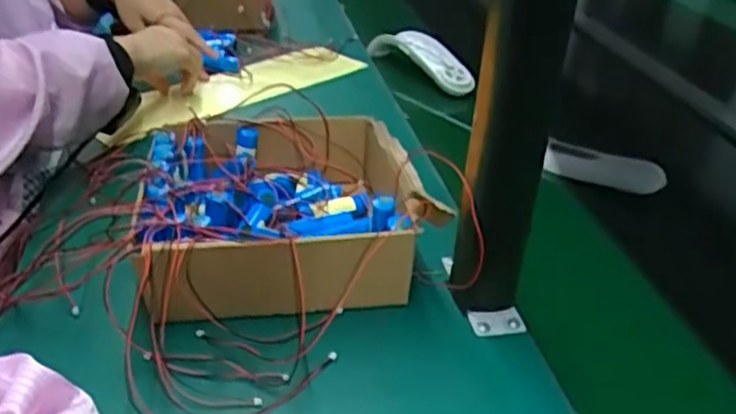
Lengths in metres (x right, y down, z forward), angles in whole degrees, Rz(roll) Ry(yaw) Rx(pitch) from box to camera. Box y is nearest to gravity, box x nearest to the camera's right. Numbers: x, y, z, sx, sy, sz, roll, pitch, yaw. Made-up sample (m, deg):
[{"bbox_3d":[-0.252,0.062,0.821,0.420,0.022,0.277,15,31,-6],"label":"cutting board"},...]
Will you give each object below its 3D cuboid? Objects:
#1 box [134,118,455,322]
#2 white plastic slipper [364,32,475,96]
[{"bbox_3d":[-0.073,0.002,0.580,0.215,0.079,0.203,-6,32,-13],"label":"box"},{"bbox_3d":[0.062,-0.201,0.945,0.178,0.059,0.031,28,40,36],"label":"white plastic slipper"}]

